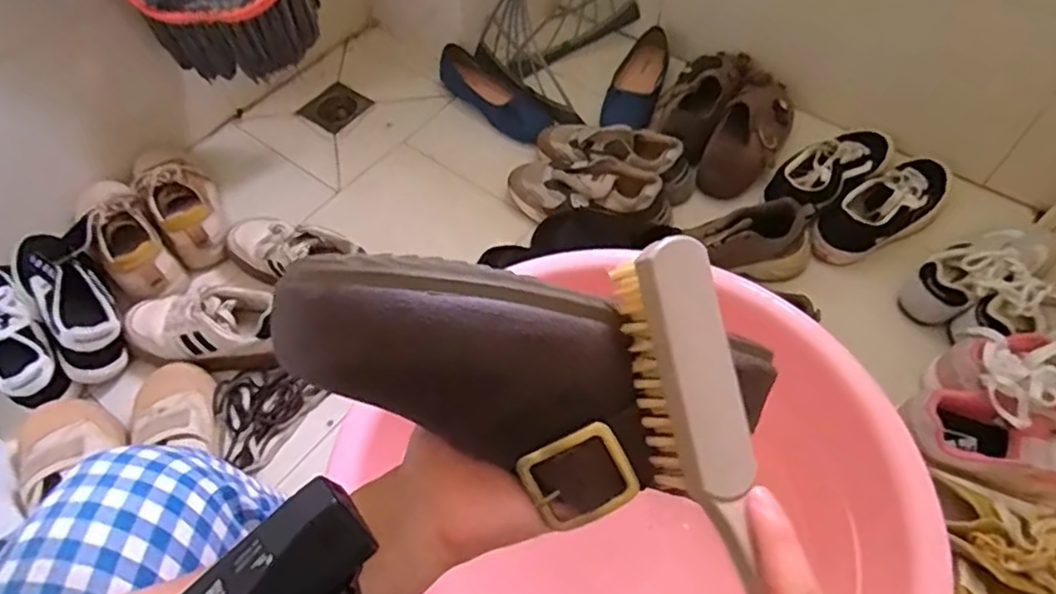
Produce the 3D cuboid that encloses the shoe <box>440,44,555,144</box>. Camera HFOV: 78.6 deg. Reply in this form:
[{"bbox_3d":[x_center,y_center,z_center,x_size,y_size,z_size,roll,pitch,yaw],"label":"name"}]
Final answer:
[{"bbox_3d":[-0.057,-0.350,1.110,0.069,0.066,0.239,-39,64,-18],"label":"shoe"}]

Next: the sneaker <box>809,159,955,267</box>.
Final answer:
[{"bbox_3d":[0.520,-0.138,0.920,0.239,0.068,0.088,-31,62,-14],"label":"sneaker"}]

